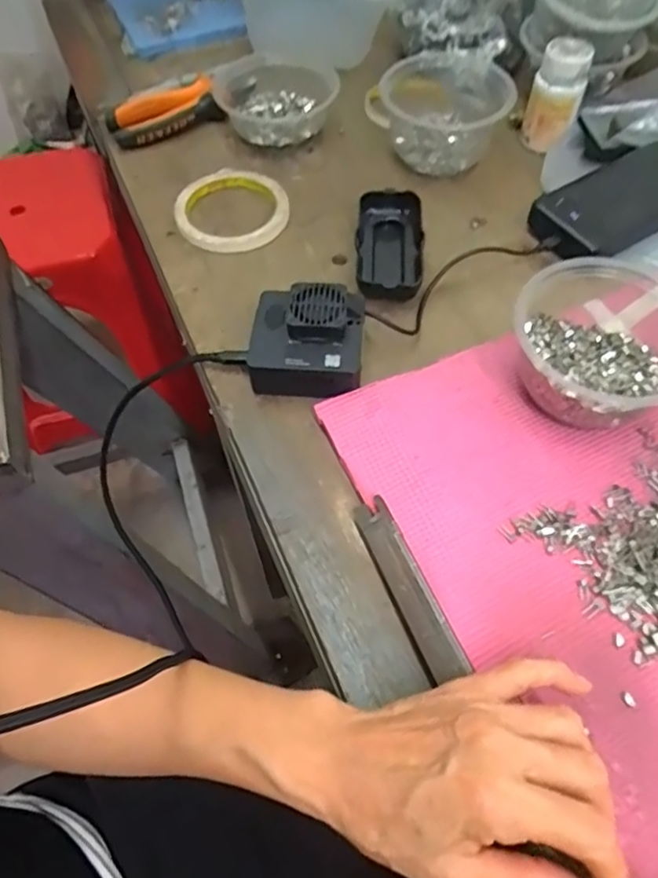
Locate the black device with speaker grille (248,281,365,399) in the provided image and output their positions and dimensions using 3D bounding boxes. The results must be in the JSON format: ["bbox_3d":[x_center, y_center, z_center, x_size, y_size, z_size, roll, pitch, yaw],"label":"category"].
[{"bbox_3d":[-0.015,-0.069,0.436,0.076,0.043,0.074,5,60,7],"label":"black device with speaker grille"}]

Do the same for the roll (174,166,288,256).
[{"bbox_3d":[-0.084,-0.199,0.535,0.096,0.013,0.098,-2,59,3],"label":"roll"}]

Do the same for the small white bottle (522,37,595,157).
[{"bbox_3d":[0.203,-0.309,0.551,0.045,0.074,0.044,13,61,11],"label":"small white bottle"}]

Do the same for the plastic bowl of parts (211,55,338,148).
[{"bbox_3d":[-0.050,-0.329,0.598,0.116,0.039,0.102,-9,59,-1],"label":"plastic bowl of parts"}]

